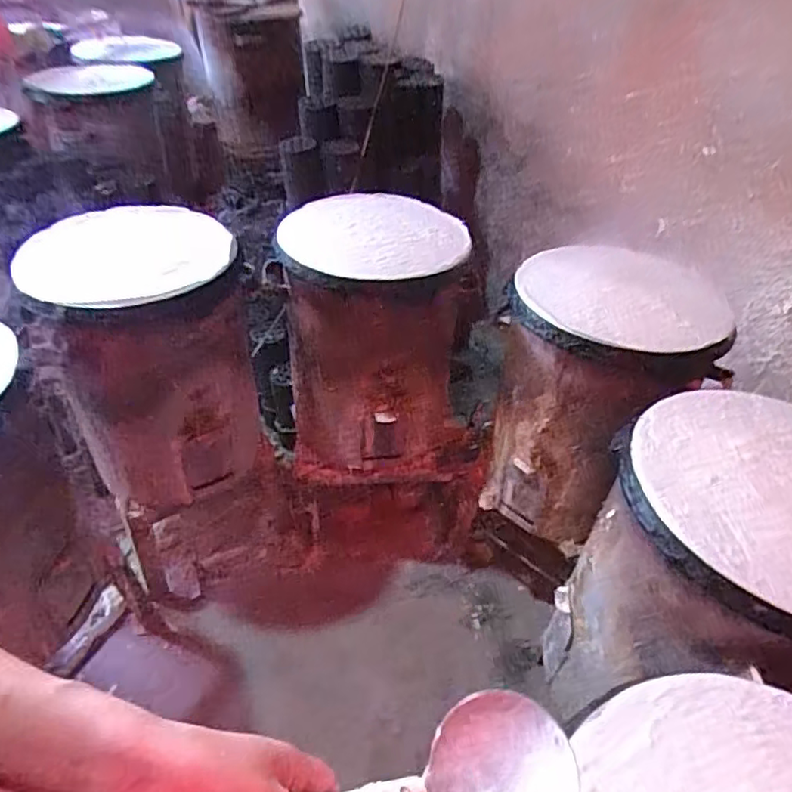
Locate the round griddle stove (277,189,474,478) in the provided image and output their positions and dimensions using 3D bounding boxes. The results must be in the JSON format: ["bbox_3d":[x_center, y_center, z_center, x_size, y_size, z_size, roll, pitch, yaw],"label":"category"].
[{"bbox_3d":[-0.046,-0.113,1.337,0.376,0.526,0.361,-2,41,-6],"label":"round griddle stove"}]

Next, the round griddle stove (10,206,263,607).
[{"bbox_3d":[-0.515,-0.013,1.336,0.346,0.696,0.462,-23,47,-28],"label":"round griddle stove"}]

